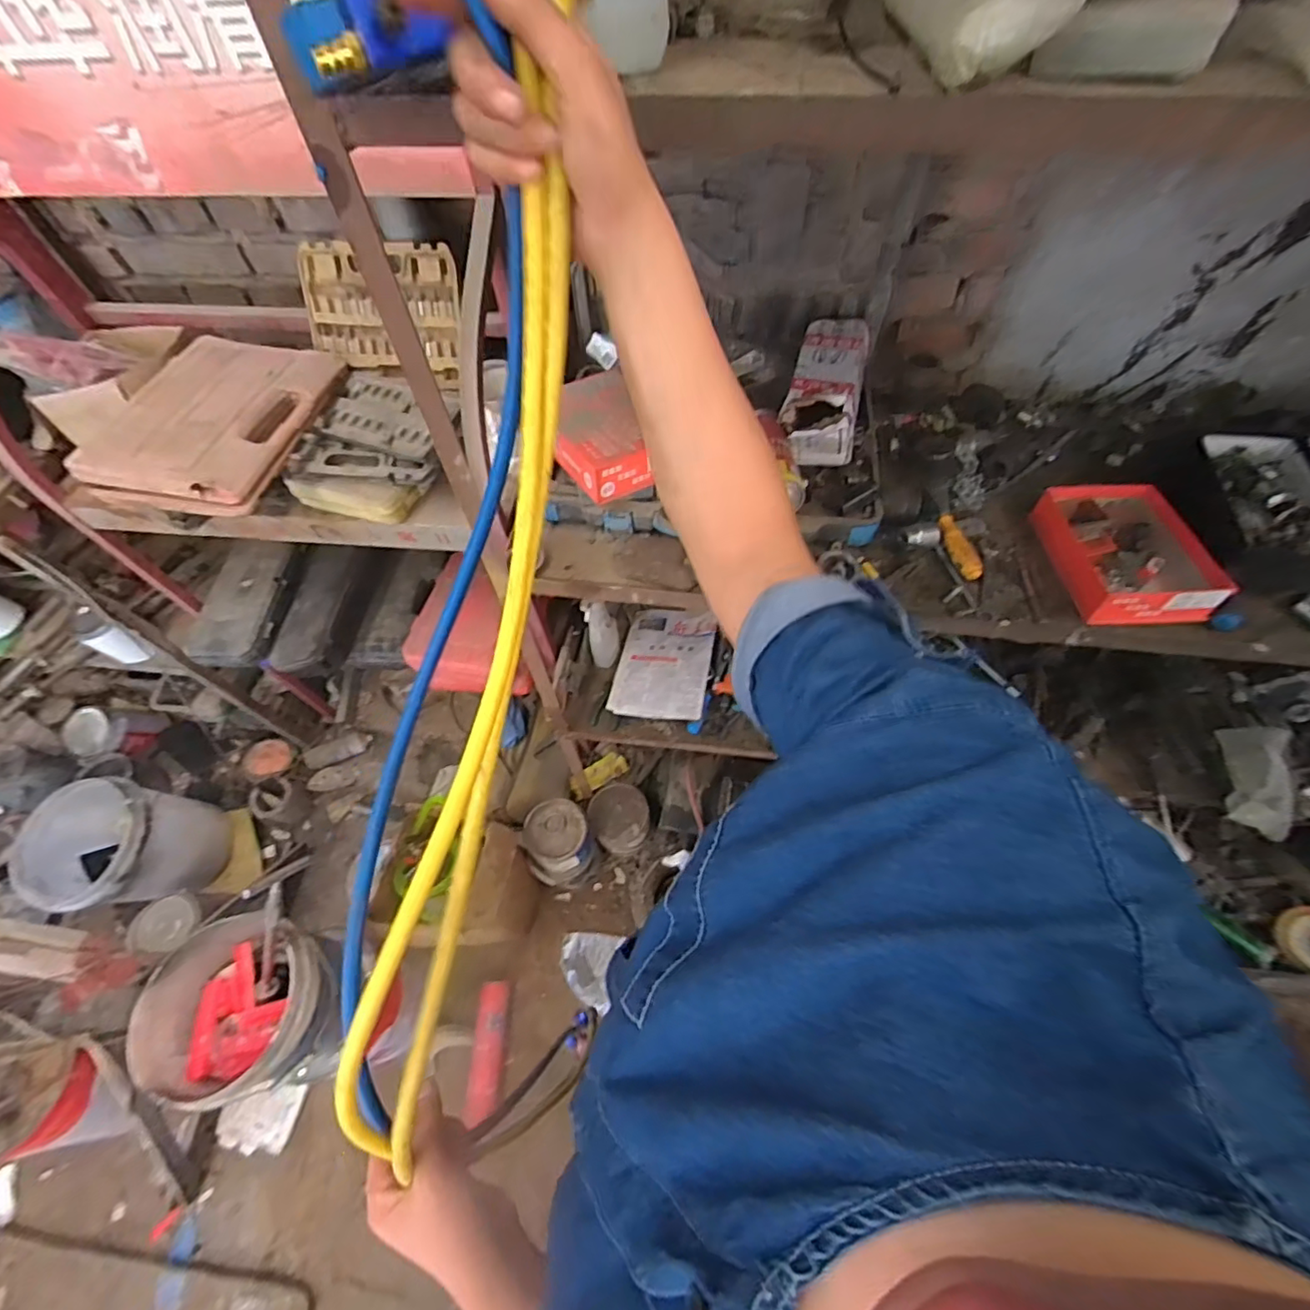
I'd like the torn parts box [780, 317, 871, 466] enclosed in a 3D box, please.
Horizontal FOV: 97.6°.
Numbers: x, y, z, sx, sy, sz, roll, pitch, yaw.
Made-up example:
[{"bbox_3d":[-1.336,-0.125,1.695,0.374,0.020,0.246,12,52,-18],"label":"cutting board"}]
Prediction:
[{"bbox_3d":[0.263,-0.385,0.857,0.098,0.120,0.249,10,62,27],"label":"torn parts box"}]

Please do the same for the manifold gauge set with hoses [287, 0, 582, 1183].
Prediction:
[{"bbox_3d":[-0.143,-0.028,0.353,0.133,0.146,0.693,10,98,10],"label":"manifold gauge set with hoses"}]

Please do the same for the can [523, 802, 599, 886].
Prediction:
[{"bbox_3d":[-0.235,0.487,1.463,0.160,0.213,0.168,-2,60,3],"label":"can"}]

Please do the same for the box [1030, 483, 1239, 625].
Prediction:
[{"bbox_3d":[0.623,-0.144,0.764,0.144,0.061,0.227,-2,60,3],"label":"box"}]

